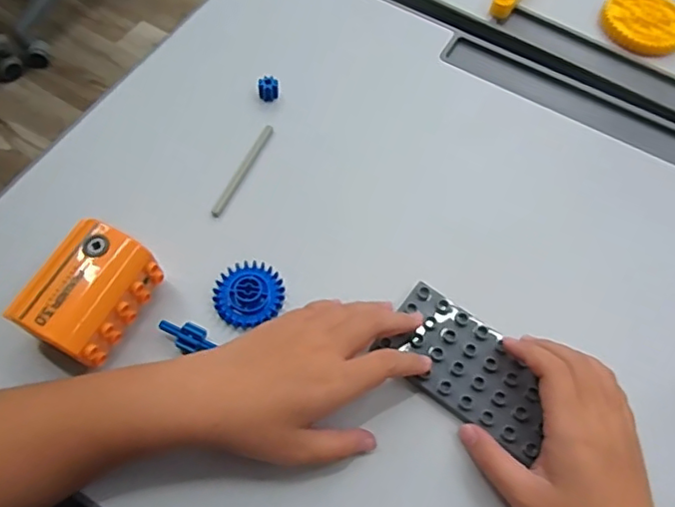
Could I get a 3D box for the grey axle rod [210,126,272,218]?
[{"bbox_3d":[-0.077,-0.069,0.462,0.007,0.006,0.093,24,65,8],"label":"grey axle rod"}]

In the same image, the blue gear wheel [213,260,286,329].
[{"bbox_3d":[-0.065,0.026,0.406,0.049,0.013,0.047,1,64,-3],"label":"blue gear wheel"}]

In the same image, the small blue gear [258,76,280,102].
[{"bbox_3d":[-0.060,-0.145,0.499,0.018,0.016,0.015,-4,64,-5],"label":"small blue gear"}]

